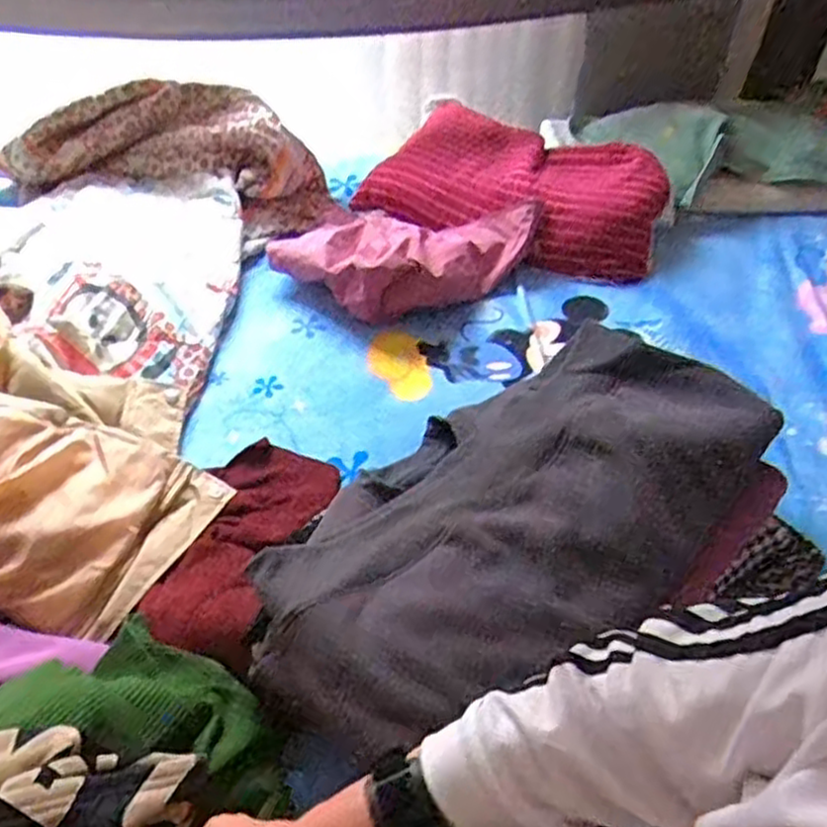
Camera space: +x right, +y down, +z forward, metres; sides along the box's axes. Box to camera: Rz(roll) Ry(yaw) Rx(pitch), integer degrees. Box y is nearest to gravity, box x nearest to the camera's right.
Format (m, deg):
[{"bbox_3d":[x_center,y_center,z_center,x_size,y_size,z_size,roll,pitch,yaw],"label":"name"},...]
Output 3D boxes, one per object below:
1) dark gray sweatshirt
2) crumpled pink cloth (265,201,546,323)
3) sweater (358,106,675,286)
[{"bbox_3d":[0.090,0.086,0.707,0.521,0.092,0.280,-26,52,-24],"label":"dark gray sweatshirt"},{"bbox_3d":[-0.001,-0.203,1.056,0.384,0.087,0.153,-7,46,-7],"label":"crumpled pink cloth"},{"bbox_3d":[0.164,-0.356,1.203,0.435,0.129,0.258,21,49,19],"label":"sweater"}]

